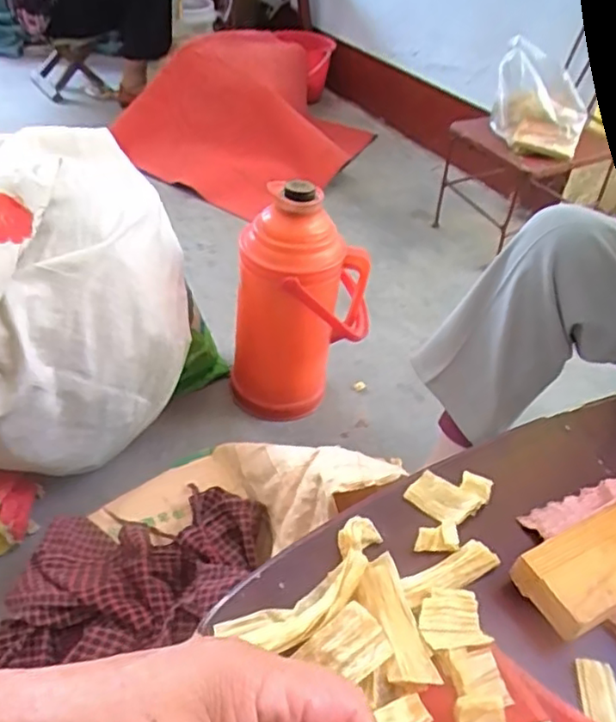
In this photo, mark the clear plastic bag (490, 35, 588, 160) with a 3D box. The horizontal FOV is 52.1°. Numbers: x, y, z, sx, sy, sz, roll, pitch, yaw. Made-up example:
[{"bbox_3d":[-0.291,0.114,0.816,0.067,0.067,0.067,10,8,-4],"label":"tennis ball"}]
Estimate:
[{"bbox_3d":[0.510,-0.576,1.375,0.200,0.168,0.186,19,42,14],"label":"clear plastic bag"}]

